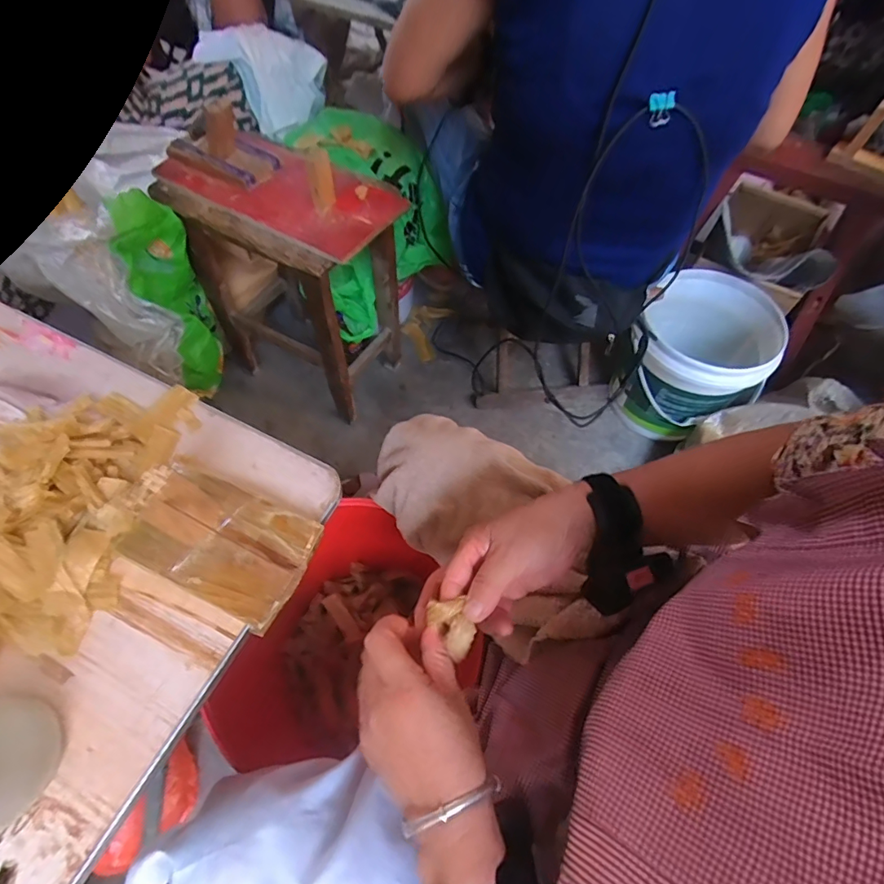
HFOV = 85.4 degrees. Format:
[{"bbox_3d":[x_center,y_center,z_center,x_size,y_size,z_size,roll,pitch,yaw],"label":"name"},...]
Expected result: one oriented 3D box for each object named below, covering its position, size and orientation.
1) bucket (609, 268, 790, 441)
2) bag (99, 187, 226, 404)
[{"bbox_3d":[0.495,-0.156,0.975,0.255,0.244,0.267,27,62,13],"label":"bucket"},{"bbox_3d":[-0.435,-0.236,0.788,0.076,0.333,0.175,15,60,6],"label":"bag"}]

